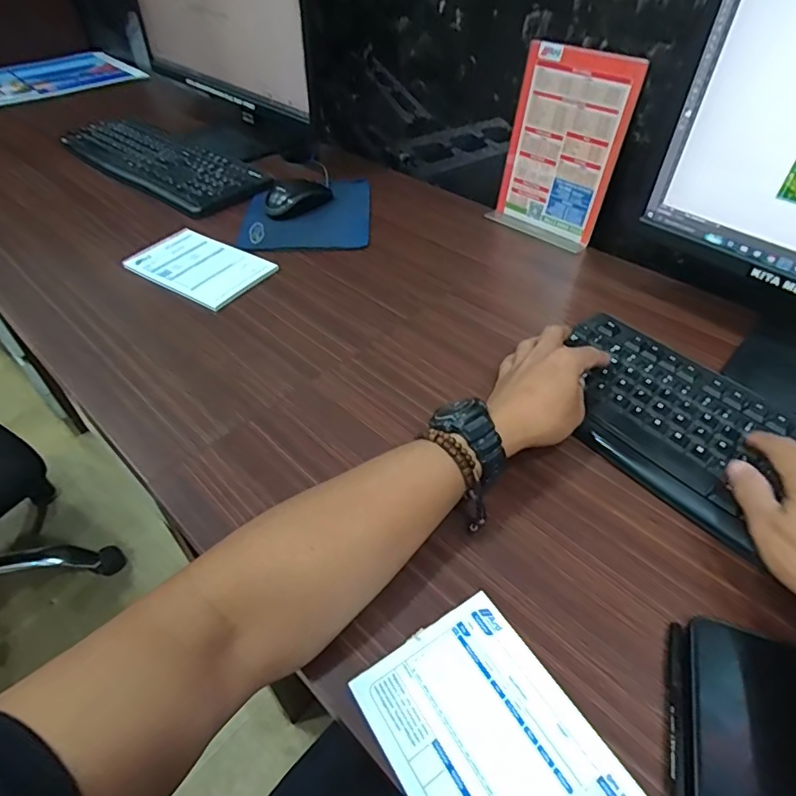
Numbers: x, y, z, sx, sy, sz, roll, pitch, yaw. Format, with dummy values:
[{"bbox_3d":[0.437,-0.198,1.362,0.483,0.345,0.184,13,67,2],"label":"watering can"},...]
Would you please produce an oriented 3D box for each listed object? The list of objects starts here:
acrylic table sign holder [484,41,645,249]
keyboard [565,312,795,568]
[{"bbox_3d":[0.205,-0.315,0.656,0.147,0.209,0.052,31,54,27],"label":"acrylic table sign holder"},{"bbox_3d":[0.299,0.067,0.404,0.151,0.020,0.423,-31,53,-25],"label":"keyboard"}]

